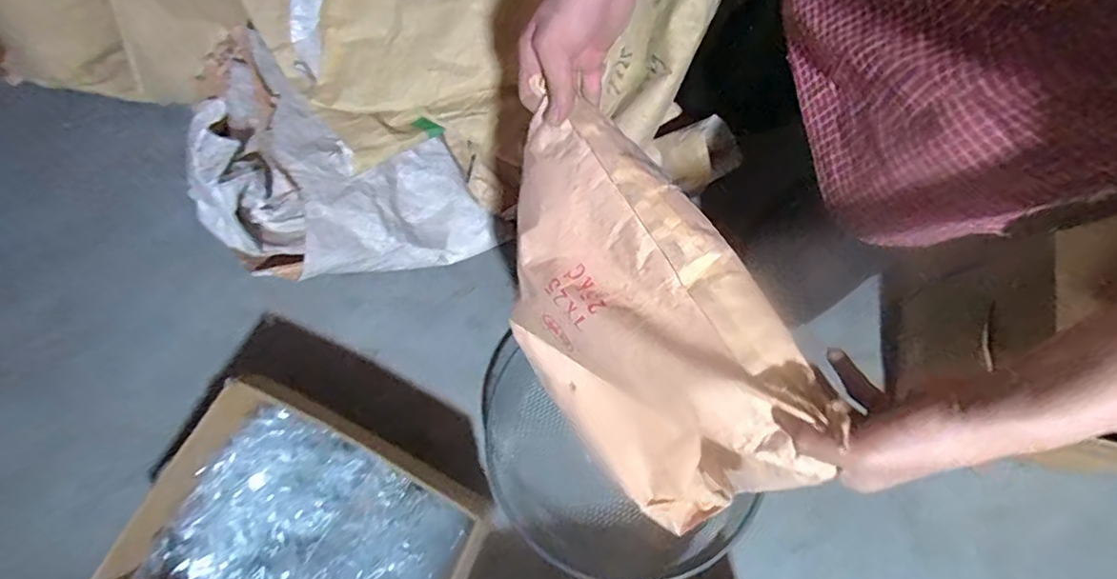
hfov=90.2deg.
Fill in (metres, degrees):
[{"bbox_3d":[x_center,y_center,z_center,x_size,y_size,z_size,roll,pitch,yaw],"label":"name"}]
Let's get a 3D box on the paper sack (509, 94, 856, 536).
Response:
[{"bbox_3d":[0.077,0.076,0.581,0.143,0.387,0.363,-31,74,-10],"label":"paper sack"}]

